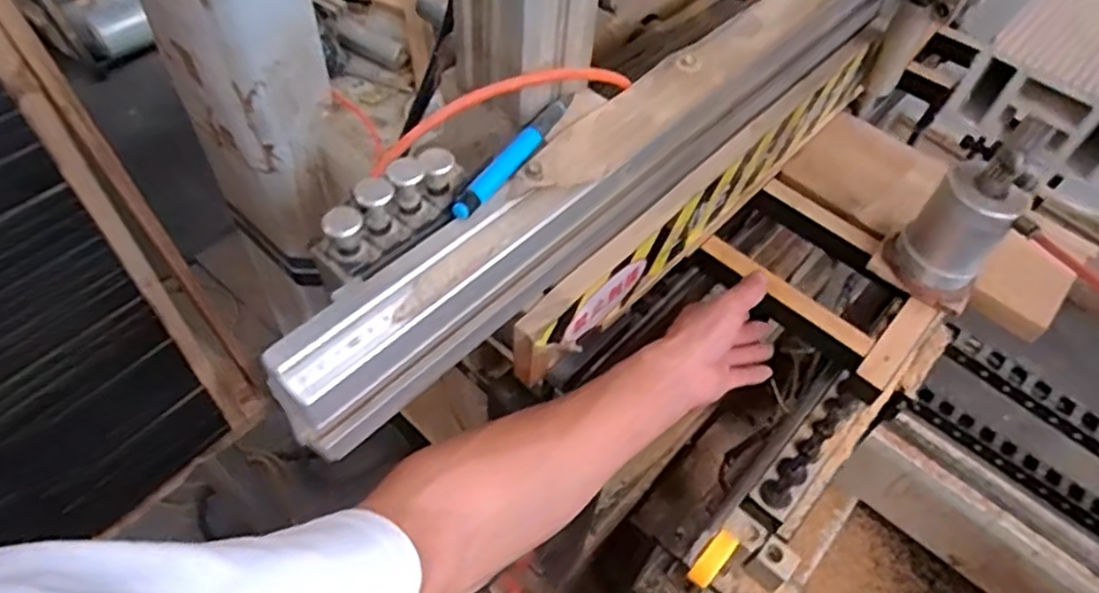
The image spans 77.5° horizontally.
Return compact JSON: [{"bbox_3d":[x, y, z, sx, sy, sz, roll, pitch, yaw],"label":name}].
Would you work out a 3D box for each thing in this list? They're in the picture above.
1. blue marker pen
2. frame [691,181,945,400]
[{"bbox_3d":[-0.016,-0.085,0.397,0.012,0.008,0.121,27,57,16],"label":"blue marker pen"},{"bbox_3d":[0.268,-0.018,0.683,0.213,0.048,0.180,39,50,22],"label":"frame"}]

